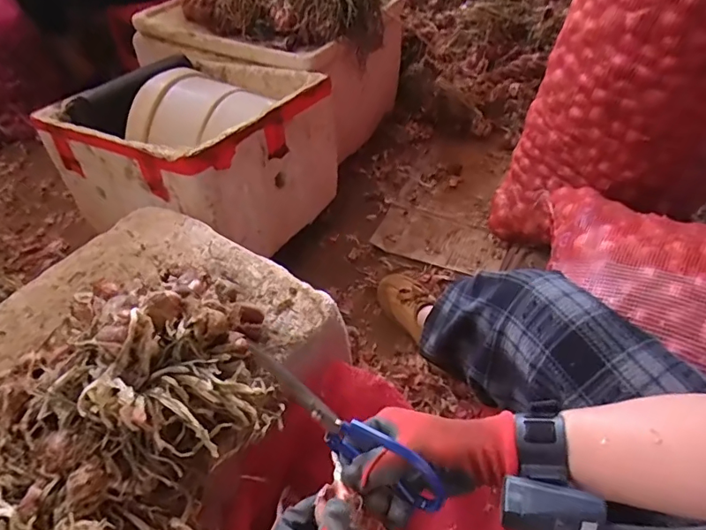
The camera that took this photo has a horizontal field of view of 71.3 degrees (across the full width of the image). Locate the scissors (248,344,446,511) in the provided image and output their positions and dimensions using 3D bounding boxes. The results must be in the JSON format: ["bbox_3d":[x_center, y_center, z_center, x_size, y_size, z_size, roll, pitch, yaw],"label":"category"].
[{"bbox_3d":[-0.010,0.138,0.414,0.198,0.064,0.018,36,57,7],"label":"scissors"}]

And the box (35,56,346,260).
[{"bbox_3d":[-0.329,-0.258,1.075,0.460,0.294,0.419,21,53,22],"label":"box"}]

